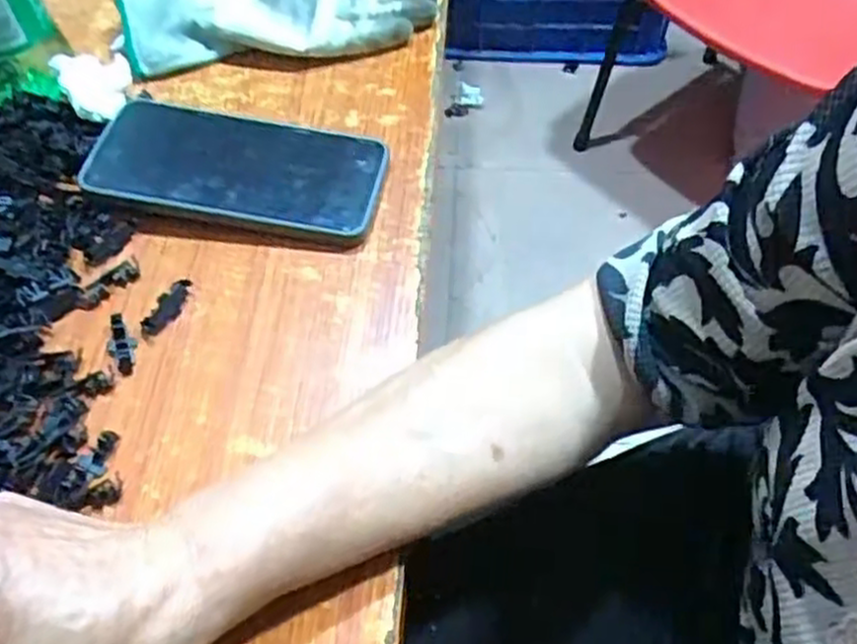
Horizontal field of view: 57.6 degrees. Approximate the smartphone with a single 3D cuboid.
[{"bbox_3d":[-0.109,-0.092,0.448,0.164,0.013,0.080,12,55,2],"label":"smartphone"}]

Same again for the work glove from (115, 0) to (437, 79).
[{"bbox_3d":[-0.100,-0.217,0.529,0.202,0.026,0.097,-11,57,-4],"label":"work glove"}]

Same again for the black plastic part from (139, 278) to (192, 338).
[{"bbox_3d":[-0.135,-0.007,0.402,0.012,0.005,0.036,25,62,18],"label":"black plastic part"}]

